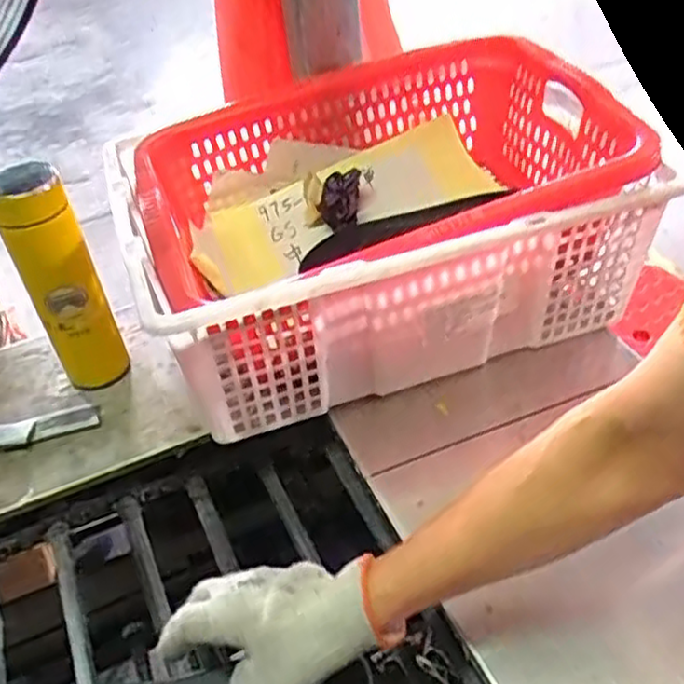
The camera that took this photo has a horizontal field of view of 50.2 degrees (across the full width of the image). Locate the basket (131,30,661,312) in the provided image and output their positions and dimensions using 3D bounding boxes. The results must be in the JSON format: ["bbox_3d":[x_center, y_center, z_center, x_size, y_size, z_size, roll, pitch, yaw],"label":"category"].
[{"bbox_3d":[0.035,-0.137,0.757,0.448,0.184,0.328,-16,42,-14],"label":"basket"}]

